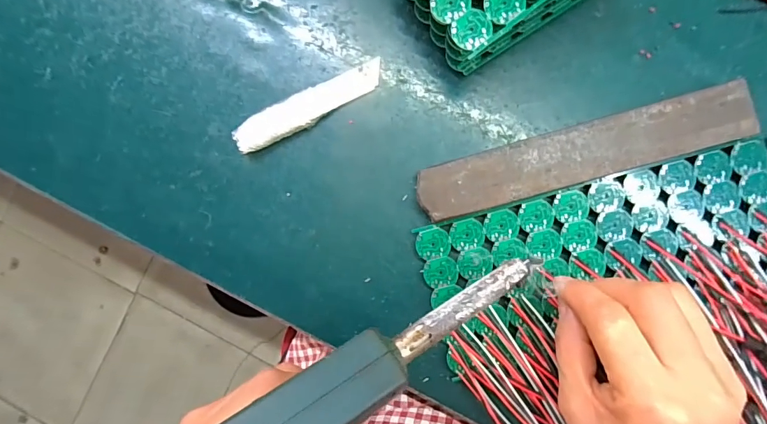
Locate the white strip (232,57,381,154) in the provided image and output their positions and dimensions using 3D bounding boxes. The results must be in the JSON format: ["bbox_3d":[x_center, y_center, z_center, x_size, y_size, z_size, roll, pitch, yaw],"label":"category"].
[{"bbox_3d":[-0.048,-0.069,0.270,0.103,0.009,0.023,-27,87,3],"label":"white strip"}]

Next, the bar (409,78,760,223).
[{"bbox_3d":[0.120,-0.035,0.255,0.198,0.015,0.033,-16,88,3],"label":"bar"}]

